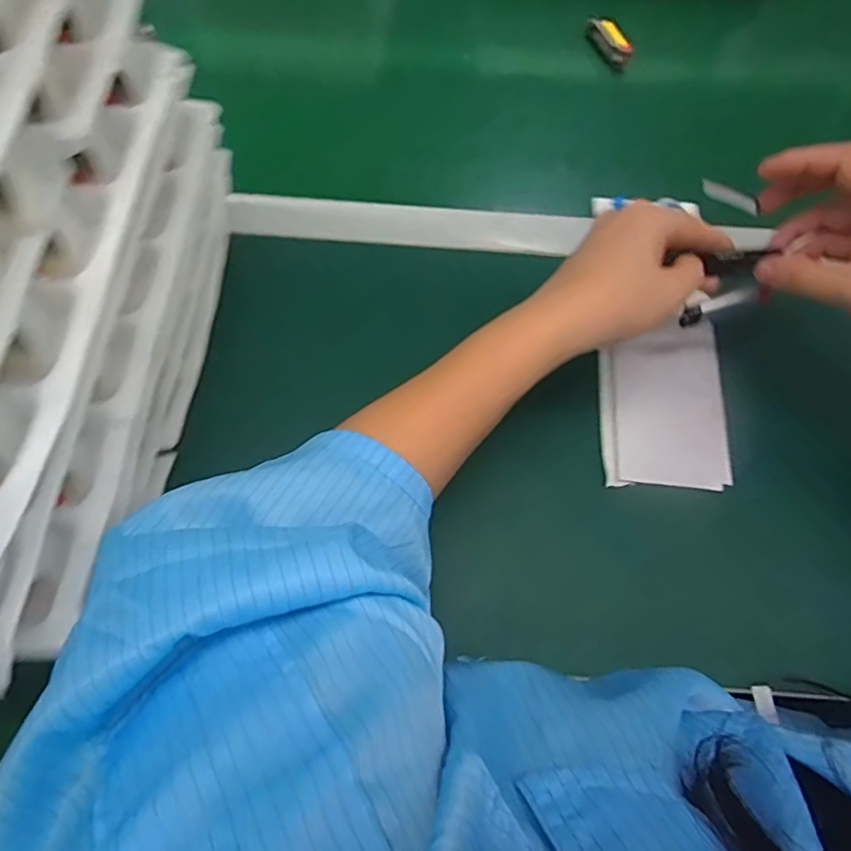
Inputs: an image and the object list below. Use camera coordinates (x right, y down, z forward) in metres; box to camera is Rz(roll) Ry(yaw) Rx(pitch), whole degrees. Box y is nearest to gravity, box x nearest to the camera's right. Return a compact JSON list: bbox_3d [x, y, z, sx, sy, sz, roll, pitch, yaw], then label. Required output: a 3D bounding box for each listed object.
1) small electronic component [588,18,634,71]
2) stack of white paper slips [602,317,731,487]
[{"bbox_3d":[0.175,-0.364,0.563,0.021,0.016,0.059,-18,66,-9],"label":"small electronic component"},{"bbox_3d":[0.158,-0.016,0.394,0.084,0.006,0.120,4,65,1],"label":"stack of white paper slips"}]

